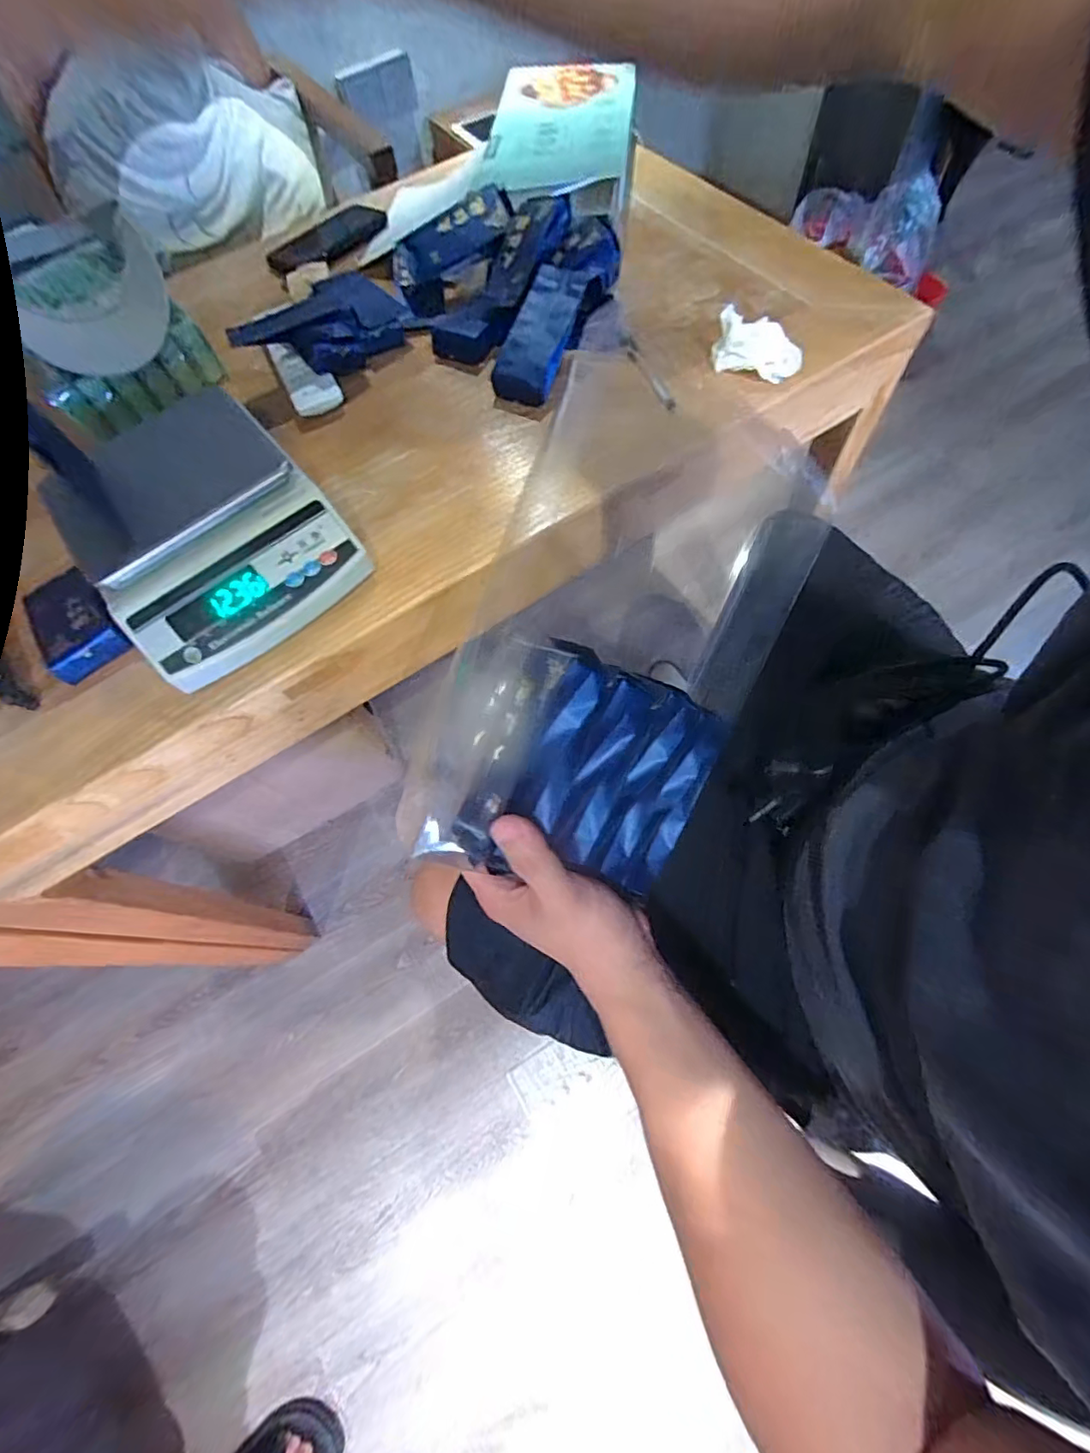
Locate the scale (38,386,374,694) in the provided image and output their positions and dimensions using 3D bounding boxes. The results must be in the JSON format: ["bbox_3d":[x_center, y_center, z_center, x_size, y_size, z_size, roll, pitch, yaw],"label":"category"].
[{"bbox_3d":[-0.287,-0.169,0.466,0.189,0.090,0.225,-39,69,-13],"label":"scale"}]

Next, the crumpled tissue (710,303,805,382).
[{"bbox_3d":[0.217,-0.387,0.557,0.087,0.045,0.048,17,68,11],"label":"crumpled tissue"}]

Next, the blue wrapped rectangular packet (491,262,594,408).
[{"bbox_3d":[-0.006,-0.404,0.563,0.057,0.026,0.140,25,93,14],"label":"blue wrapped rectangular packet"}]

